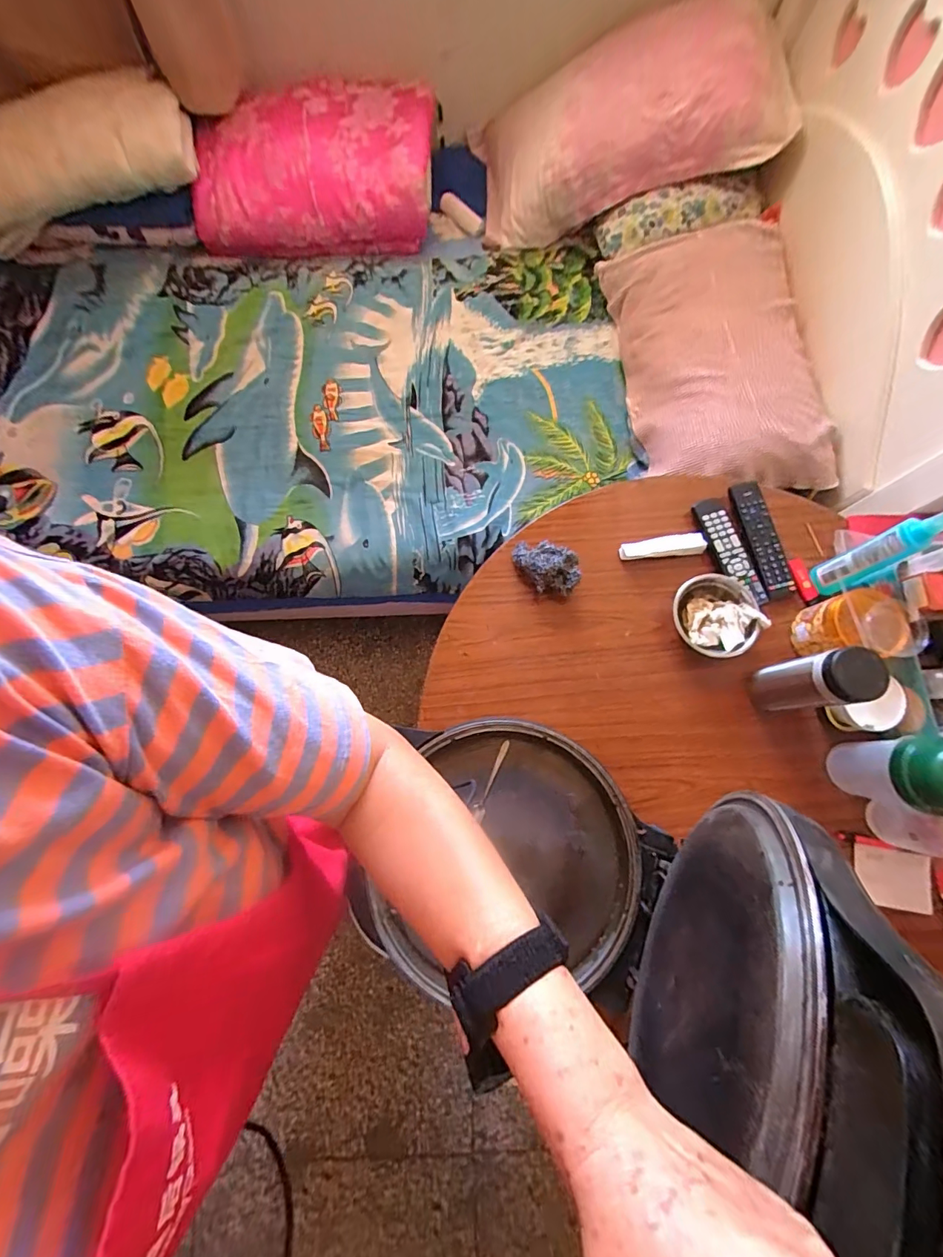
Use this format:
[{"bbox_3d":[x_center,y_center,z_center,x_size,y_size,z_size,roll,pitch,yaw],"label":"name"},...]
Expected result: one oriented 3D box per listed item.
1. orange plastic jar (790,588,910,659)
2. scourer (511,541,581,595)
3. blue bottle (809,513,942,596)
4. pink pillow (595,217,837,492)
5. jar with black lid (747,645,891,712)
[{"bbox_3d":[0.541,-0.003,0.668,0.088,0.097,0.086,0,76,1],"label":"orange plastic jar"},{"bbox_3d":[0.116,-0.098,0.728,0.110,0.048,0.067,32,79,8],"label":"scourer"},{"bbox_3d":[0.561,-0.101,0.639,0.036,0.199,0.046,-17,77,-3],"label":"blue bottle"},{"bbox_3d":[0.525,-0.575,1.009,0.337,0.171,0.629,-7,76,-1],"label":"pink pillow"},{"bbox_3d":[0.453,0.073,0.617,0.067,0.171,0.067,-5,76,0],"label":"jar with black lid"}]

